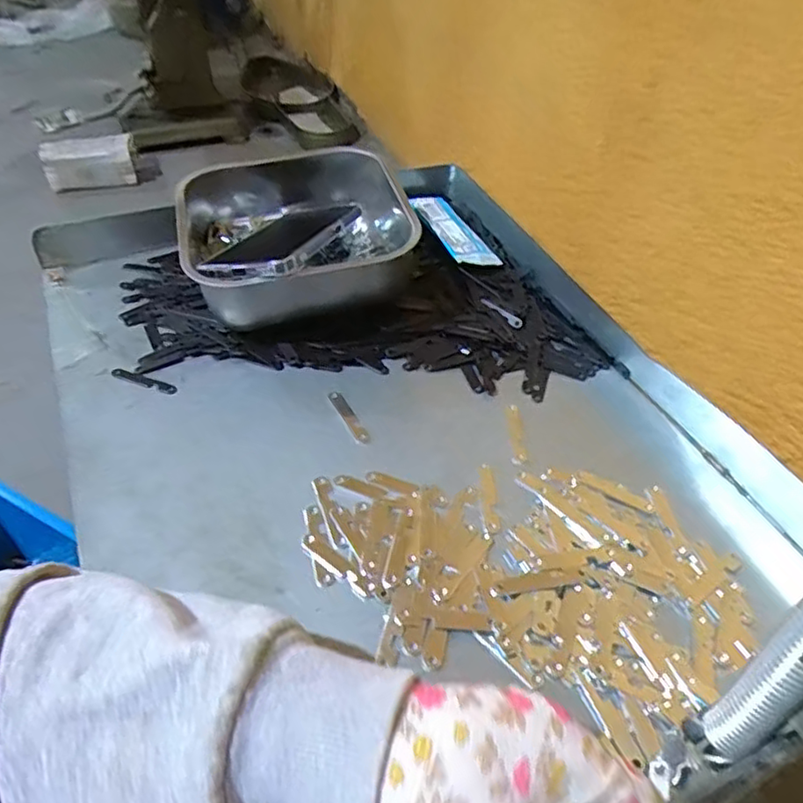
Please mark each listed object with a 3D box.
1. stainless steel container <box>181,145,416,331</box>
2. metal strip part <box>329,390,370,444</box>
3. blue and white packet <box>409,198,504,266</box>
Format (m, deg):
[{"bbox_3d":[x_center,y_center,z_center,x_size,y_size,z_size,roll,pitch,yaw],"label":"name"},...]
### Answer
[{"bbox_3d":[-0.084,-0.136,0.547,0.181,0.078,0.183,-11,47,-12],"label":"stainless steel container"},{"bbox_3d":[-0.037,0.009,0.457,0.010,0.007,0.053,-20,49,-20],"label":"metal strip part"},{"bbox_3d":[0.045,-0.157,0.601,0.044,0.017,0.119,-16,48,-17],"label":"blue and white packet"}]

